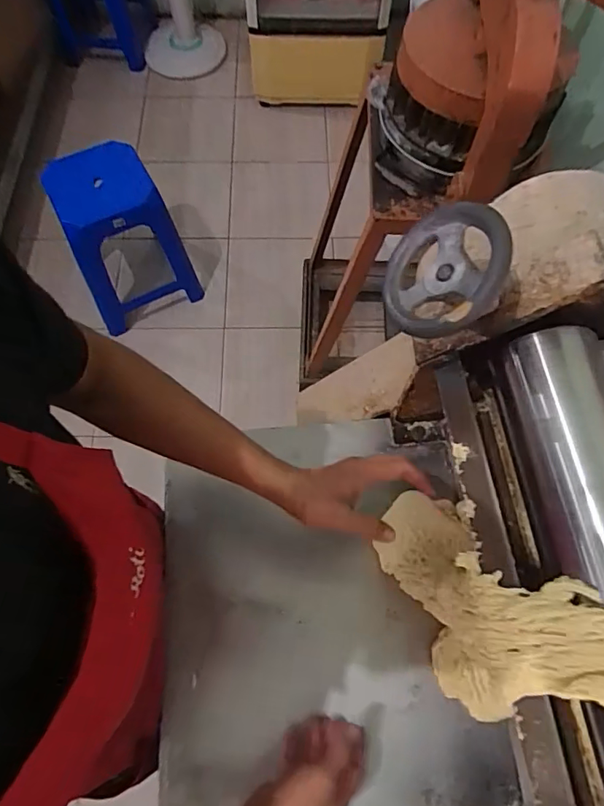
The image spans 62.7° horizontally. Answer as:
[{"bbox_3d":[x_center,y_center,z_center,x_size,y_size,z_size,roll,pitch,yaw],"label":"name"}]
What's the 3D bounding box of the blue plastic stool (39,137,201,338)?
[{"bbox_3d":[-0.576,-0.525,1.609,0.336,0.452,0.309,-27,70,-12],"label":"blue plastic stool"}]

